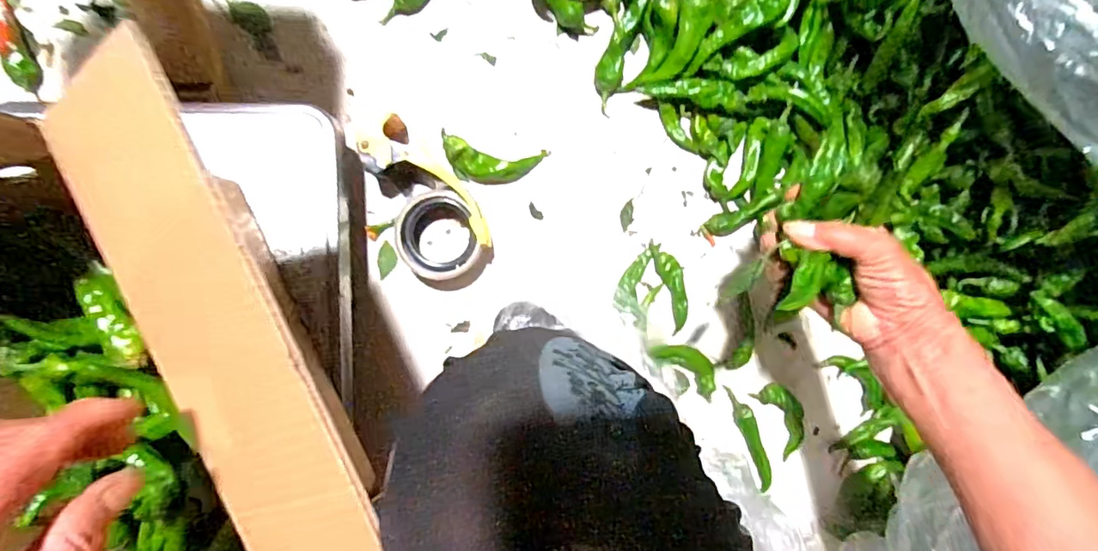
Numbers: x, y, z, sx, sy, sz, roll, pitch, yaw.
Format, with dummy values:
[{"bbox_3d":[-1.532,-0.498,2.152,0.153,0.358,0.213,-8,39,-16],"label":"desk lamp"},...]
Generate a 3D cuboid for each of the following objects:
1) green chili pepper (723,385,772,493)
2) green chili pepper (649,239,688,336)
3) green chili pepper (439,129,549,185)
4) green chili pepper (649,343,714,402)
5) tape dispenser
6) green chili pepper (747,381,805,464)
[{"bbox_3d":[0.219,0.177,0.594,0.018,0.021,0.118,-22,94,-3],"label":"green chili pepper"},{"bbox_3d":[0.132,0.012,0.587,0.026,0.017,0.100,-15,94,-4],"label":"green chili pepper"},{"bbox_3d":[-0.058,-0.115,0.569,0.105,0.020,0.042,7,95,-15],"label":"green chili pepper"},{"bbox_3d":[0.147,0.094,0.583,0.087,0.028,0.034,40,89,-5],"label":"green chili pepper"},{"bbox_3d":[-0.123,-0.081,0.546,0.083,0.065,0.165,-25,94,-3],"label":"tape dispenser"},{"bbox_3d":[0.258,0.155,0.600,0.042,0.021,0.085,-31,95,-3],"label":"green chili pepper"}]

